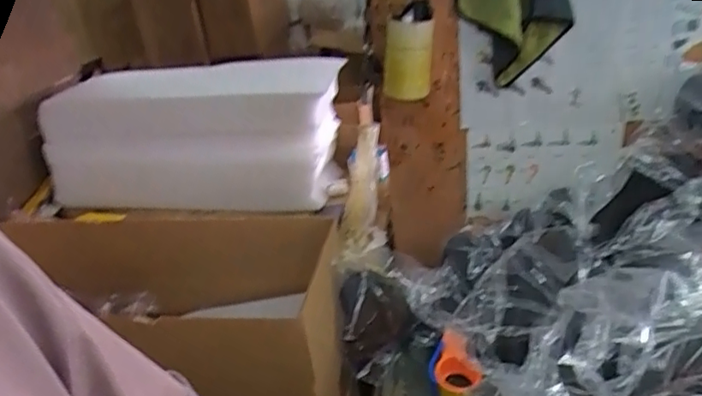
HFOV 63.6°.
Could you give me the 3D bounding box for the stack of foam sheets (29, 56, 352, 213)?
[{"bbox_3d":[-0.417,-0.178,1.570,0.761,0.301,0.411,-3,28,9],"label":"stack of foam sheets"}]

